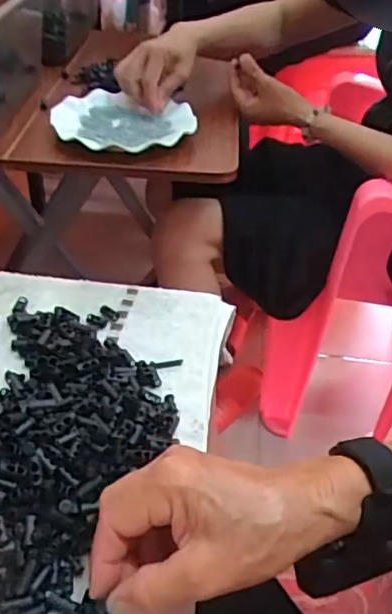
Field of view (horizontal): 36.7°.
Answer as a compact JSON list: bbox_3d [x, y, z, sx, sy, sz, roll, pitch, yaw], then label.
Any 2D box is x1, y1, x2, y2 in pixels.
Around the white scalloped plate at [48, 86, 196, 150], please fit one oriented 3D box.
[{"bbox_3d":[-0.094,-0.251,0.793,0.178,0.025,0.178,3,39,-2],"label":"white scalloped plate"}]

